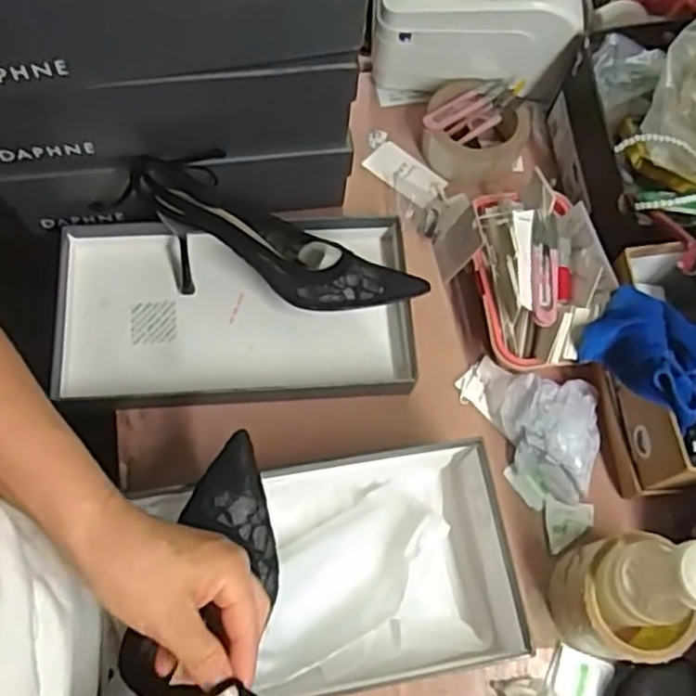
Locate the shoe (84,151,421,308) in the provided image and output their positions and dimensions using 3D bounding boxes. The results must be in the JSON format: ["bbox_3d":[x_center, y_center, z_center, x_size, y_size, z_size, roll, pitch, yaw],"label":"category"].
[{"bbox_3d":[-0.065,-0.087,0.637,0.264,0.094,0.086,16,69,3],"label":"shoe"}]

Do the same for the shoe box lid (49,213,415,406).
[{"bbox_3d":[-0.100,-0.030,0.653,0.304,0.040,0.161,-3,69,-4],"label":"shoe box lid"}]

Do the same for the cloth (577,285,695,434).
[{"bbox_3d":[0.259,0.020,0.560,0.160,0.046,0.079,38,72,23],"label":"cloth"}]

